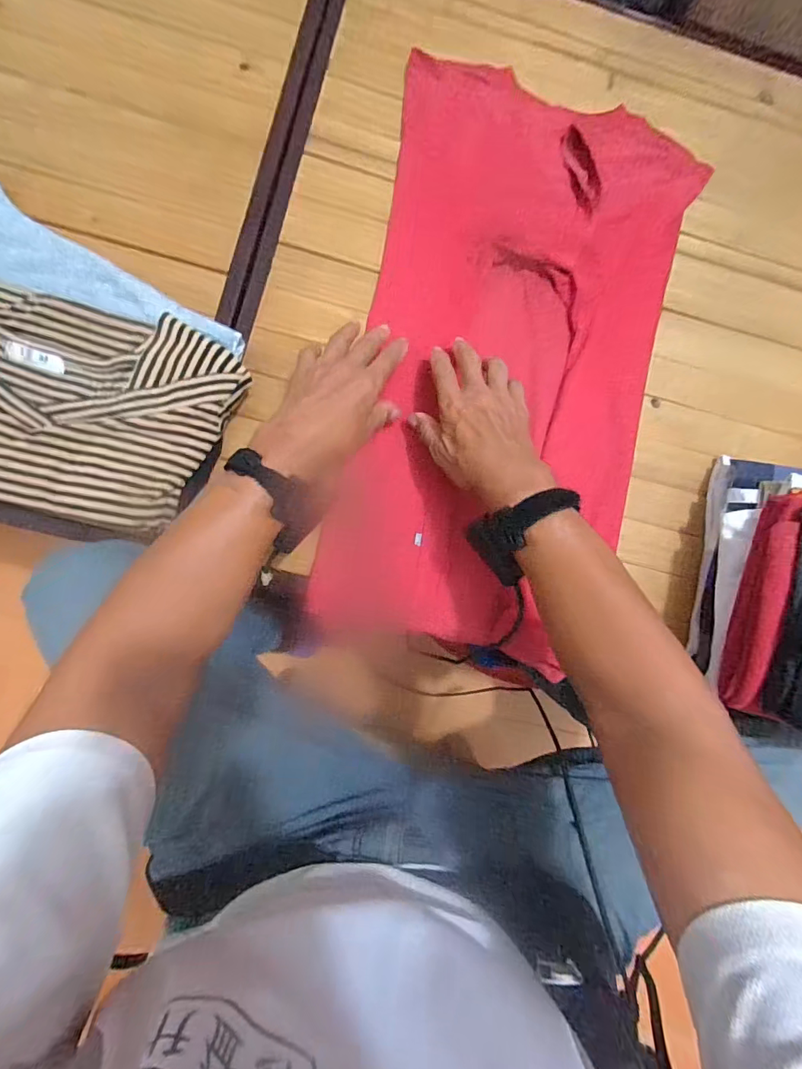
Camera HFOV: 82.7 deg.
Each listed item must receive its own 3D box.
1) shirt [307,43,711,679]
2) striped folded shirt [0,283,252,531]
[{"bbox_3d":[0.112,-0.200,0.510,0.356,0.044,0.669,19,84,-5],"label":"shirt"},{"bbox_3d":[-0.335,-0.128,0.440,0.327,0.044,0.199,14,85,-4],"label":"striped folded shirt"}]

